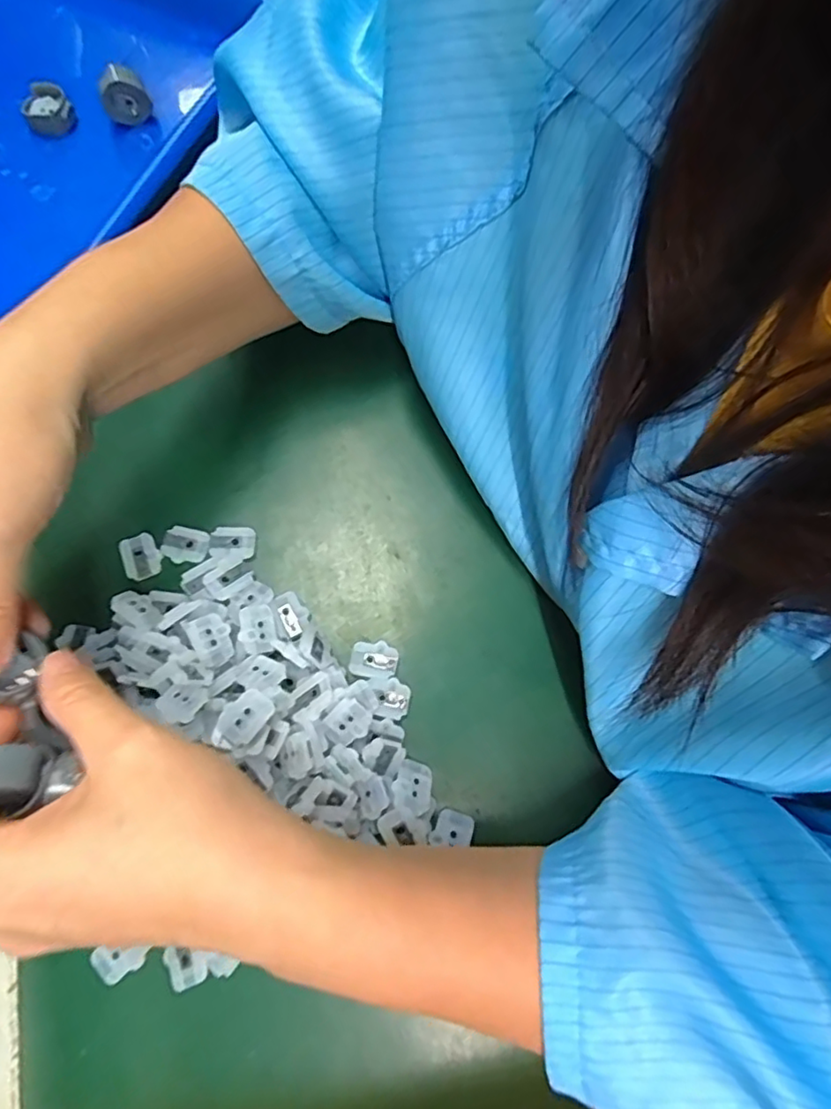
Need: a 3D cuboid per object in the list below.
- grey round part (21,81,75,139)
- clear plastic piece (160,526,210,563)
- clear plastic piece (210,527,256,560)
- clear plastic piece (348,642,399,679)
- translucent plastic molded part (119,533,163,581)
[{"bbox_3d":[-0.224,-0.270,0.361,0.027,0.017,0.027,0,74,-1],"label":"grey round part"},{"bbox_3d":[-0.112,-0.005,0.291,0.022,0.005,0.017,13,74,3],"label":"clear plastic piece"},{"bbox_3d":[-0.089,-0.006,0.291,0.021,0.004,0.014,4,74,1],"label":"clear plastic piece"},{"bbox_3d":[-0.019,0.048,0.274,0.021,0.004,0.016,6,74,1],"label":"clear plastic piece"},{"bbox_3d":[-0.134,0.001,0.287,0.018,0.004,0.021,-24,76,-7],"label":"translucent plastic molded part"}]

